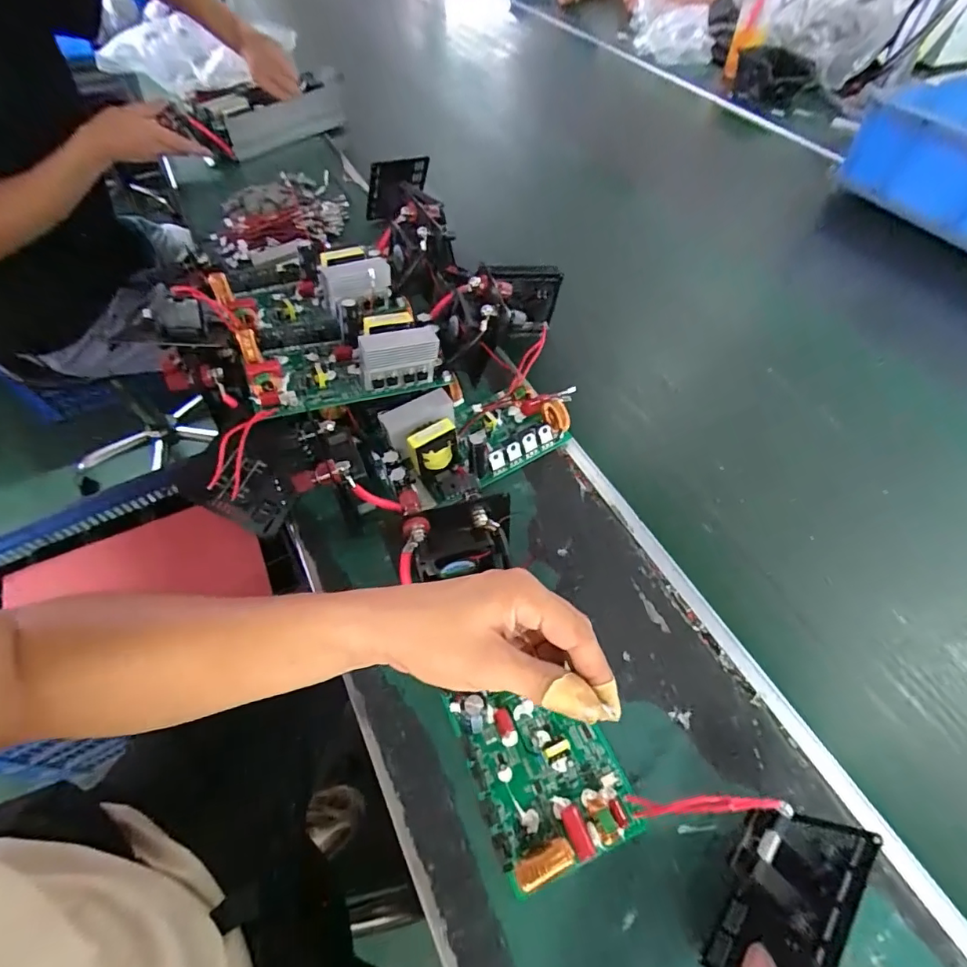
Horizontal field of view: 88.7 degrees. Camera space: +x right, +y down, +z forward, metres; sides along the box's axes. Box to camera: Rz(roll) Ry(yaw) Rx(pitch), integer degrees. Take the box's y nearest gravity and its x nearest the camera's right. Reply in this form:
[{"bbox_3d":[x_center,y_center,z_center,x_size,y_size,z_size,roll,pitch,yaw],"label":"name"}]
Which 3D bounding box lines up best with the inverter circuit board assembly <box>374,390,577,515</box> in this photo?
[{"bbox_3d":[-0.013,-0.052,0.491,0.188,0.061,0.107,-30,60,-18],"label":"inverter circuit board assembly"}]

